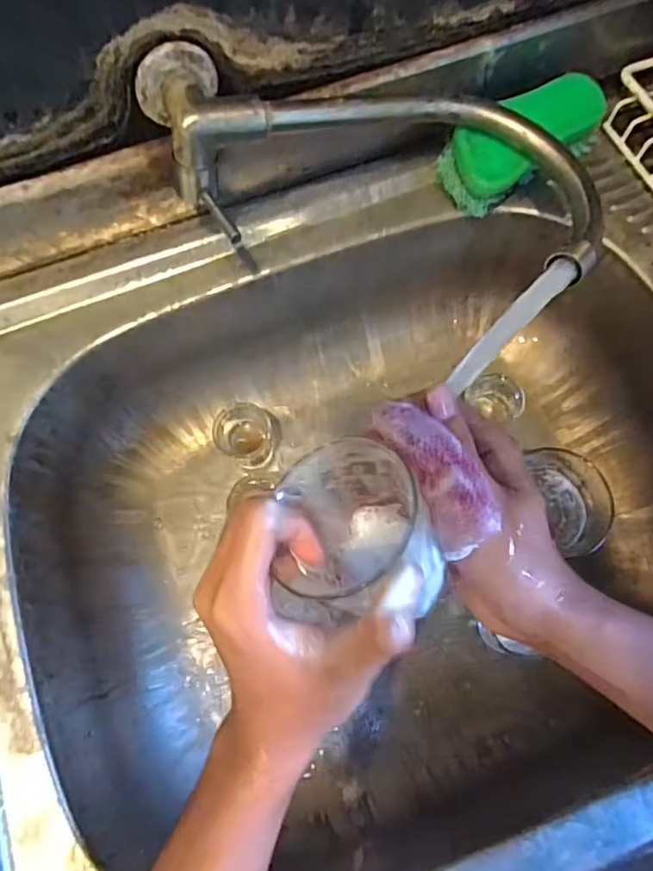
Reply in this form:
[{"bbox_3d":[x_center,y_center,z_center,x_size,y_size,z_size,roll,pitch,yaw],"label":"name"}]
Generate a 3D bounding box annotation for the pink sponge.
[{"bbox_3d":[0.049,0.017,0.244,0.029,0.023,0.072,-30,84,-8],"label":"pink sponge"}]

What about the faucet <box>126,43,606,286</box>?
[{"bbox_3d":[0.032,-0.174,0.323,0.275,0.072,0.133,9,71,5],"label":"faucet"}]

